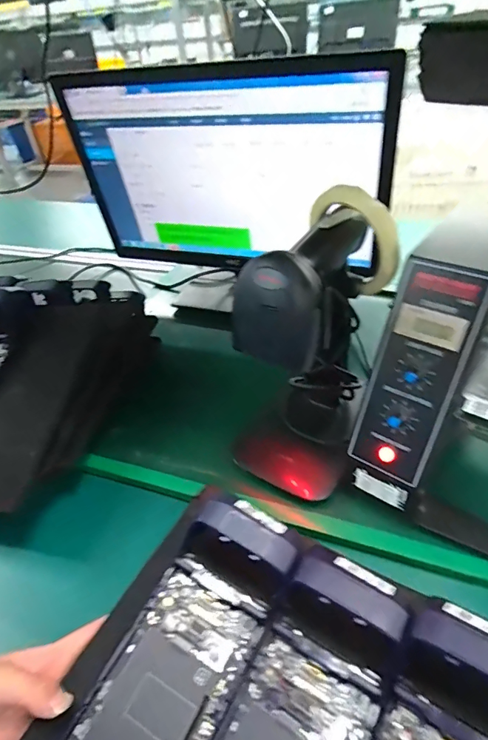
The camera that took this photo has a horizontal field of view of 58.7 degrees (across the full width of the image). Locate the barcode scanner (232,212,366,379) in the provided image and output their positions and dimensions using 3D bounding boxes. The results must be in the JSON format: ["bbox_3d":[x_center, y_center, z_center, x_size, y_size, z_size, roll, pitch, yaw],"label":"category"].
[{"bbox_3d":[0.049,-0.076,0.338,0.066,0.075,0.154,23,63,30],"label":"barcode scanner"}]

